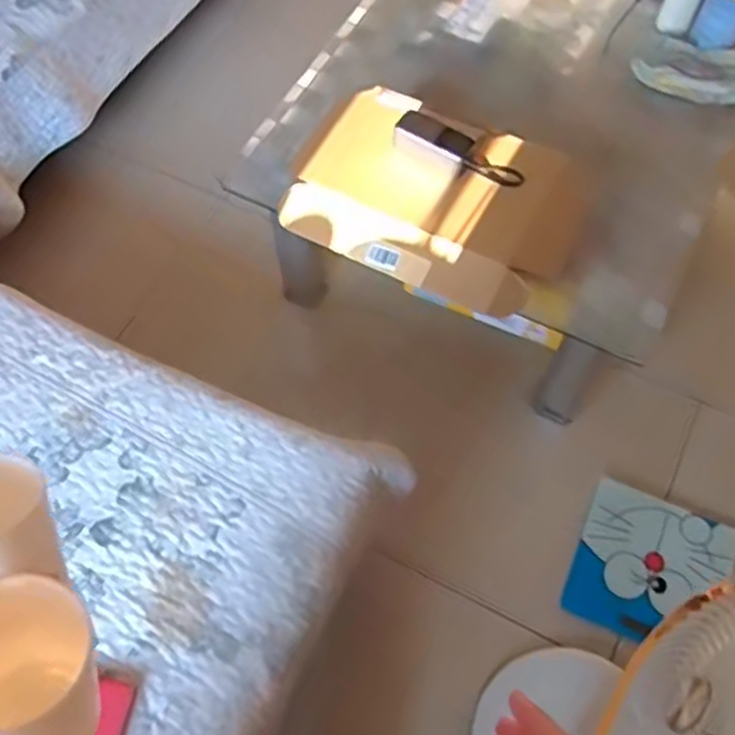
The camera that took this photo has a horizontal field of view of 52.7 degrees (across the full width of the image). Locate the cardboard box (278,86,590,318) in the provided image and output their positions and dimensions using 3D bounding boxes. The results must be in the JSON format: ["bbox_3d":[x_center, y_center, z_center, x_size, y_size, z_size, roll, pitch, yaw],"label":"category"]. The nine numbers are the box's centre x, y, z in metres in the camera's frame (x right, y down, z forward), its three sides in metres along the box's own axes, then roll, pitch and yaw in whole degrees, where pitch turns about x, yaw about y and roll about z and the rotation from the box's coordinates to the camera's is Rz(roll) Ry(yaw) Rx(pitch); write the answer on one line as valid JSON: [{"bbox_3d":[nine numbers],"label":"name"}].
[{"bbox_3d":[0.096,-0.279,1.182,0.461,0.083,0.302,24,65,12],"label":"cardboard box"}]

